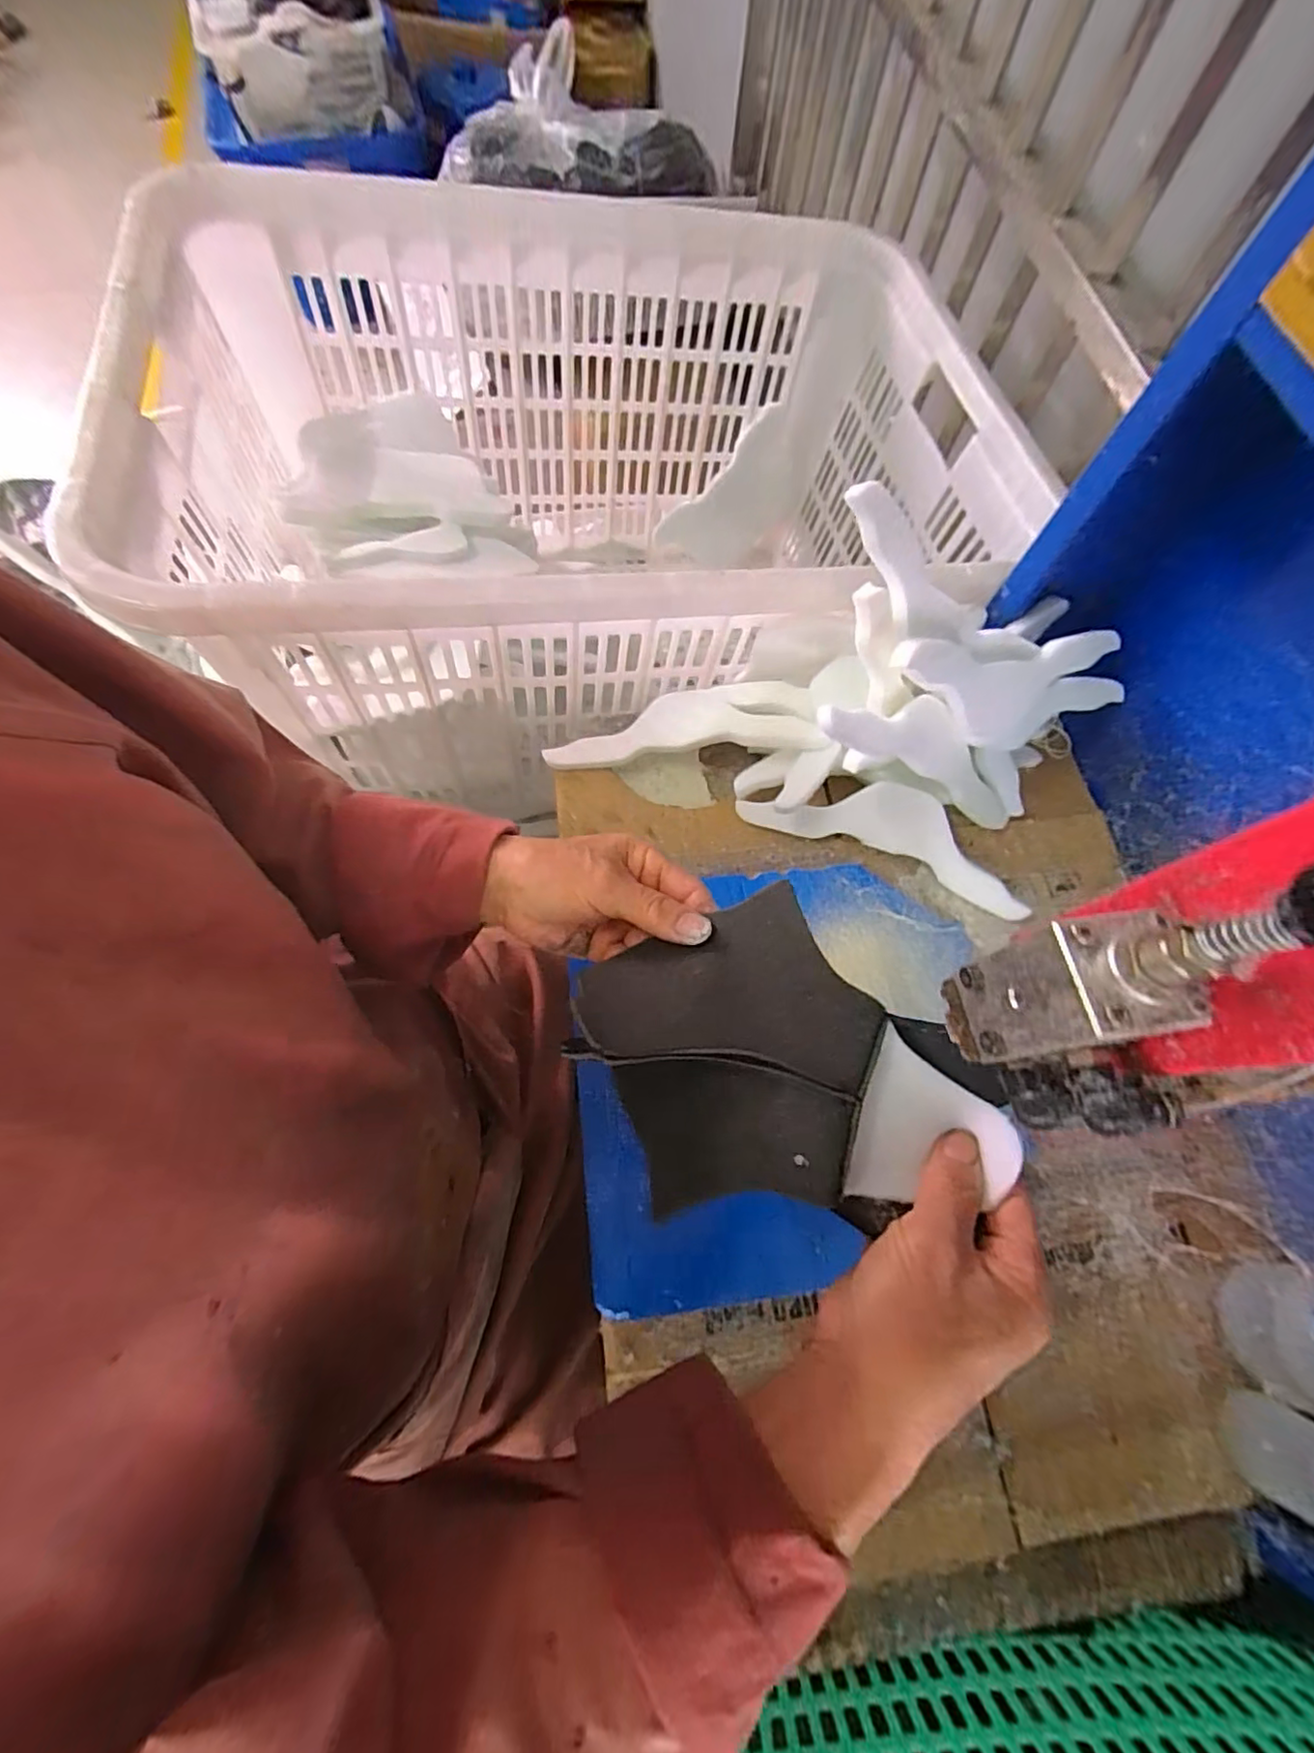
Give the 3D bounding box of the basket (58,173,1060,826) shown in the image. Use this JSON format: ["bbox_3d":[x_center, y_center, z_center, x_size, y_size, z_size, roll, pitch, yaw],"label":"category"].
[{"bbox_3d":[-0.058,-0.414,0.703,0.806,0.379,0.612,-5,70,-4],"label":"basket"}]

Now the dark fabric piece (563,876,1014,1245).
[{"bbox_3d":[0.062,0.091,0.295,0.166,0.052,0.165,-24,73,-10],"label":"dark fabric piece"}]

